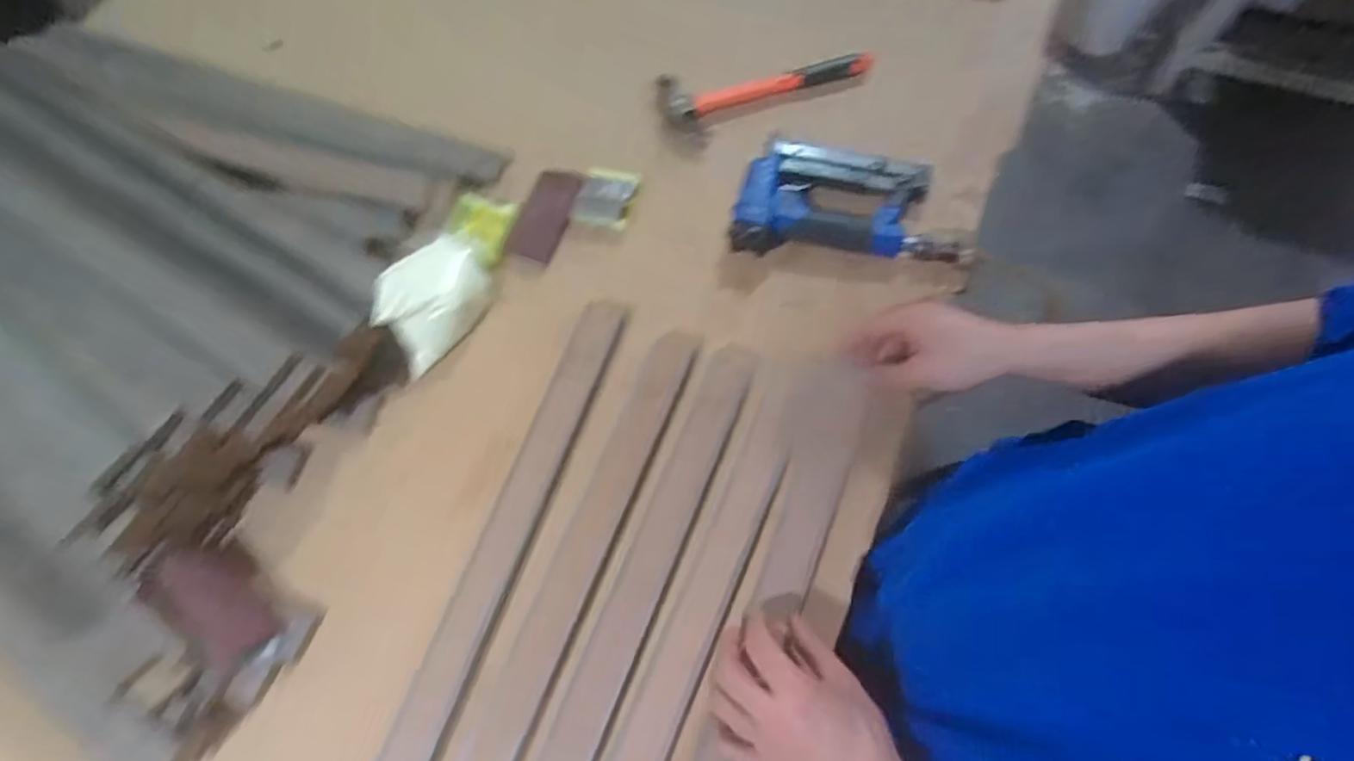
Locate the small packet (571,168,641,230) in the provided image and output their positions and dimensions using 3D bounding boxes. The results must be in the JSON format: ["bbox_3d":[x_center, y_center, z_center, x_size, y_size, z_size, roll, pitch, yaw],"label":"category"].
[{"bbox_3d":[-0.079,-0.209,0.668,0.064,0.016,0.071,15,71,9],"label":"small packet"}]

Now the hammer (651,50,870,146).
[{"bbox_3d":[0.108,-0.346,0.696,0.252,0.024,0.083,-16,69,-2],"label":"hammer"}]

